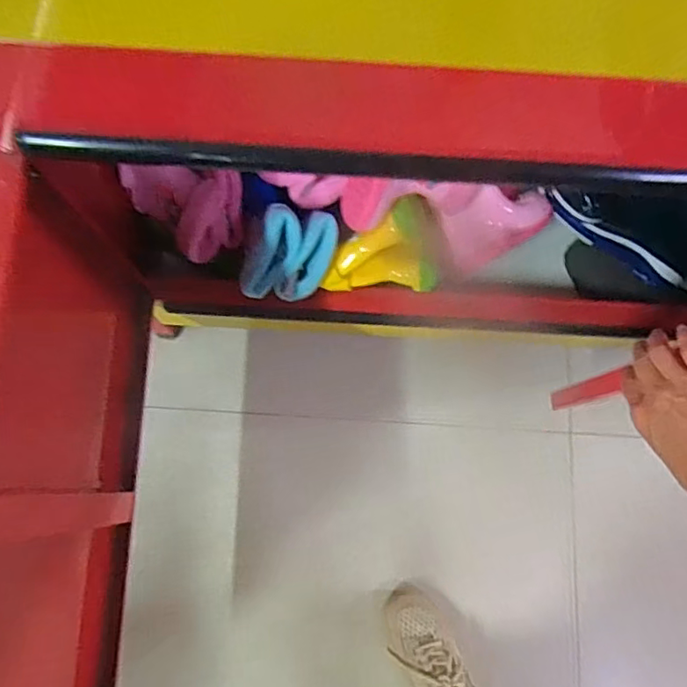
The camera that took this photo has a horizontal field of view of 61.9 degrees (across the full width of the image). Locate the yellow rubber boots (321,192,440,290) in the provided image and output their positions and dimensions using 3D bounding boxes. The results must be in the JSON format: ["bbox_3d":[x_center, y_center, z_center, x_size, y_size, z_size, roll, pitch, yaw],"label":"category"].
[{"bbox_3d":[0.050,-0.121,0.766,0.160,0.088,0.099,-12,76,-6],"label":"yellow rubber boots"}]

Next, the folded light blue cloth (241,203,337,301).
[{"bbox_3d":[-0.071,-0.117,0.753,0.109,0.047,0.117,3,110,-19],"label":"folded light blue cloth"}]

